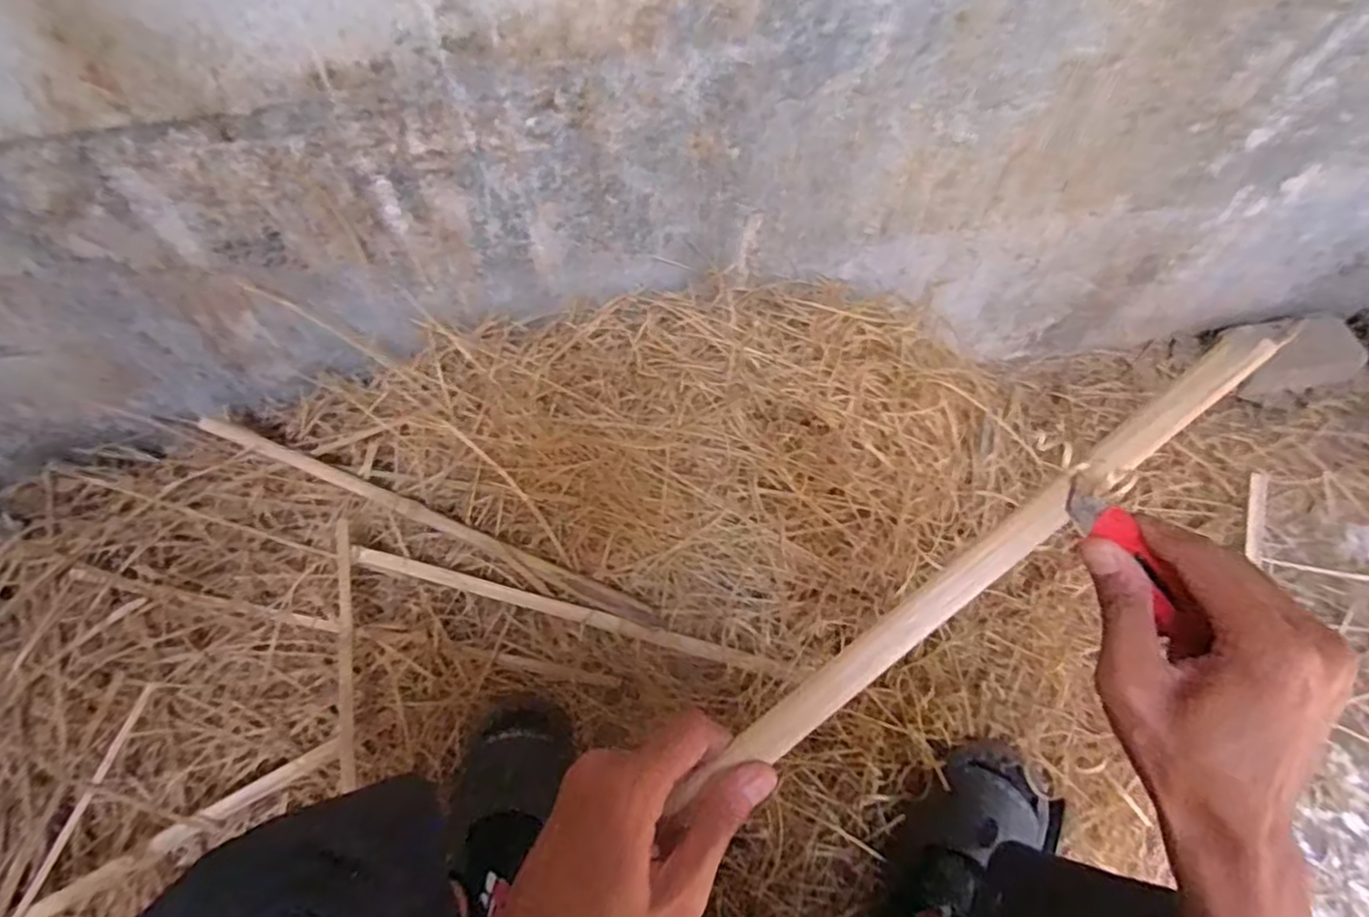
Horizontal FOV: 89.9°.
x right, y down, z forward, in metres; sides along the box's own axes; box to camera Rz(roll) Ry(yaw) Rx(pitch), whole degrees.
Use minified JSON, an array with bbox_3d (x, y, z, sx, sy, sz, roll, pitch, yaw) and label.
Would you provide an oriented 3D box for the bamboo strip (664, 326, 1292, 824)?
[{"bbox_3d":[0.133,0.054,0.324,0.343,0.009,0.018,-40,65,4],"label":"bamboo strip"}]

